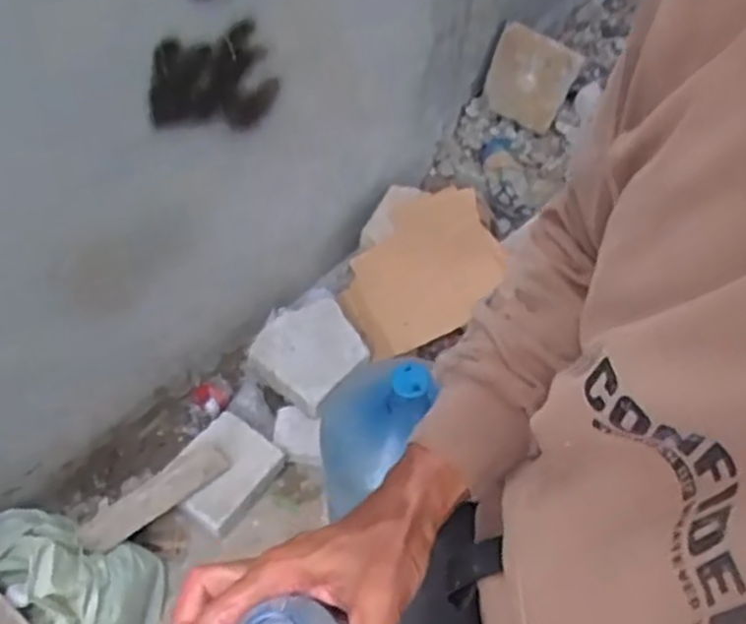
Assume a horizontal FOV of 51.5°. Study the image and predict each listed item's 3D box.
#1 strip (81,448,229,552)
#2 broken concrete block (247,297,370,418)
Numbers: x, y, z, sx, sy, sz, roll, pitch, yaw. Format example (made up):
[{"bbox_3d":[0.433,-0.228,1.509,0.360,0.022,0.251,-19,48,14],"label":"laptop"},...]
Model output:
[{"bbox_3d":[-0.405,0.345,1.445,0.297,0.018,0.064,-33,88,-31],"label":"strip"},{"bbox_3d":[-0.124,0.103,1.644,0.210,0.139,0.211,-36,62,-26],"label":"broken concrete block"}]

